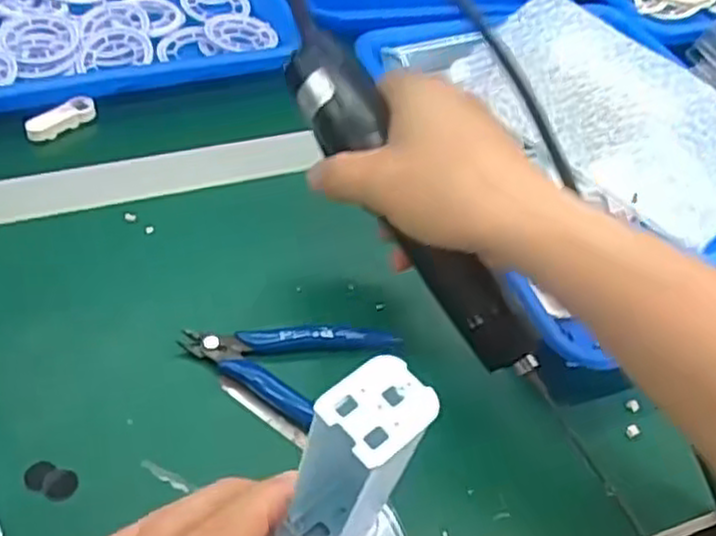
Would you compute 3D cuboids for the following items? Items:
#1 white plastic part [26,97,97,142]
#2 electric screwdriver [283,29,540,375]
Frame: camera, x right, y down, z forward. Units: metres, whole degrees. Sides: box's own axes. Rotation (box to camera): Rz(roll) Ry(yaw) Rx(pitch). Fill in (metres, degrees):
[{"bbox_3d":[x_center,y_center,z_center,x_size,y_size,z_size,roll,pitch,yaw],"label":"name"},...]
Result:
[{"bbox_3d":[-0.208,-0.104,0.533,0.011,0.014,0.053,34,52,23],"label":"white plastic part"},{"bbox_3d":[0.026,-0.035,0.394,0.031,0.036,0.205,-26,76,-27],"label":"electric screwdriver"}]

